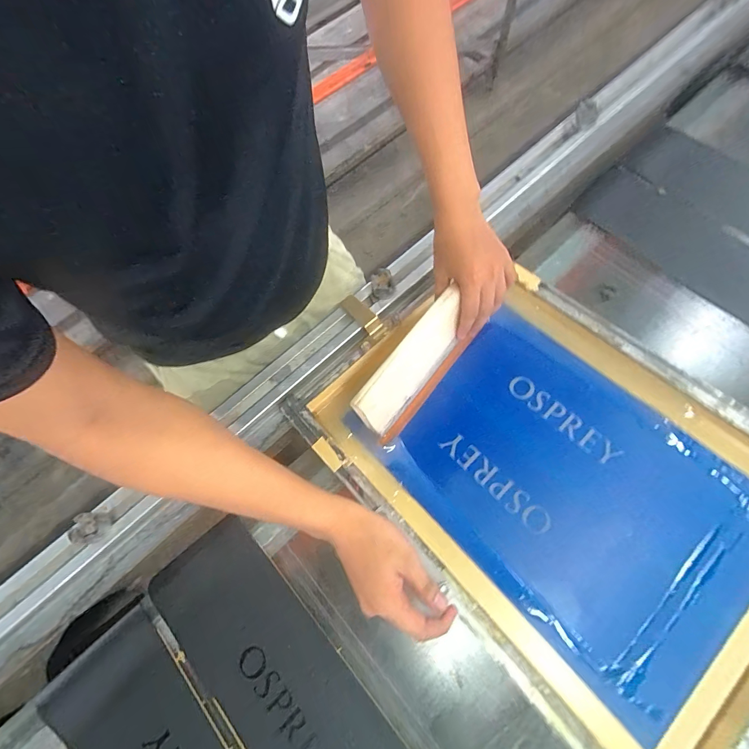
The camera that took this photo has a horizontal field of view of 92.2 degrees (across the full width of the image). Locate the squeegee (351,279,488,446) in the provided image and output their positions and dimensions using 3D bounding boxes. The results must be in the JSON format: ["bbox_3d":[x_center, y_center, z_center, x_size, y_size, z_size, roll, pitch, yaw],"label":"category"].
[{"bbox_3d":[0.049,-0.004,0.454,0.026,0.120,0.180,26,68,40],"label":"squeegee"}]

